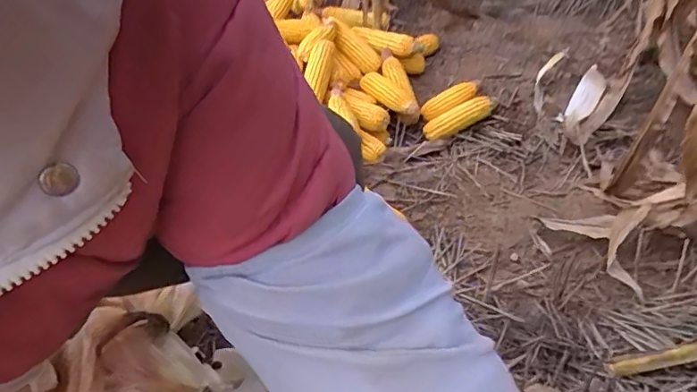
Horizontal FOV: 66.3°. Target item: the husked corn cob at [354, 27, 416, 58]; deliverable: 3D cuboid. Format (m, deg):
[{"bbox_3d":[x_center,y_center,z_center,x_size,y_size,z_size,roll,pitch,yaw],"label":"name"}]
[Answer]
[{"bbox_3d":[0.081,-0.370,1.271,0.047,0.040,0.168,-31,48,-28],"label":"husked corn cob"}]

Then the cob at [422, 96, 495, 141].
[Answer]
[{"bbox_3d":[0.239,-0.171,1.166,0.157,0.042,0.039,-25,35,22],"label":"cob"}]

